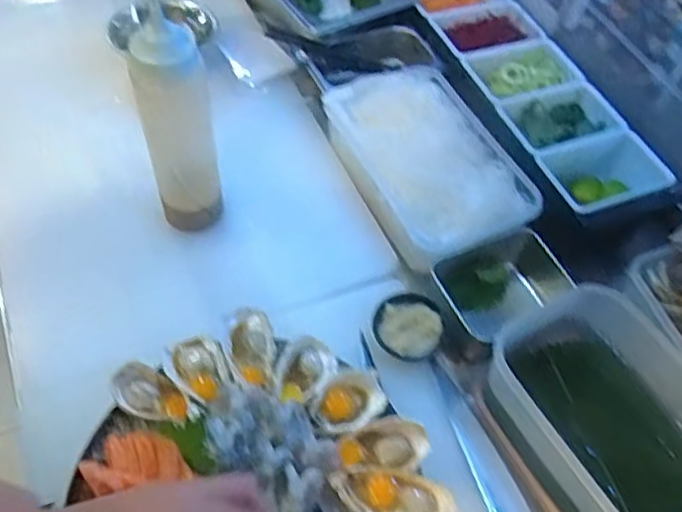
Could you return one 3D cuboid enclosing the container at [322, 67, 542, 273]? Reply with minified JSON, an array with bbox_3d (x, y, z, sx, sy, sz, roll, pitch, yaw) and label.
[{"bbox_3d":[0.105,-0.118,0.765,0.172,0.060,0.261,-18,60,-17],"label":"container"}]

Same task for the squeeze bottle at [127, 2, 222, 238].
[{"bbox_3d":[-0.159,-0.123,0.638,0.065,0.229,0.058,-8,57,-11],"label":"squeeze bottle"}]

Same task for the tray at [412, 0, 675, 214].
[{"bbox_3d":[0.228,-0.231,0.850,0.153,0.056,0.460,-15,59,-15],"label":"tray"}]

